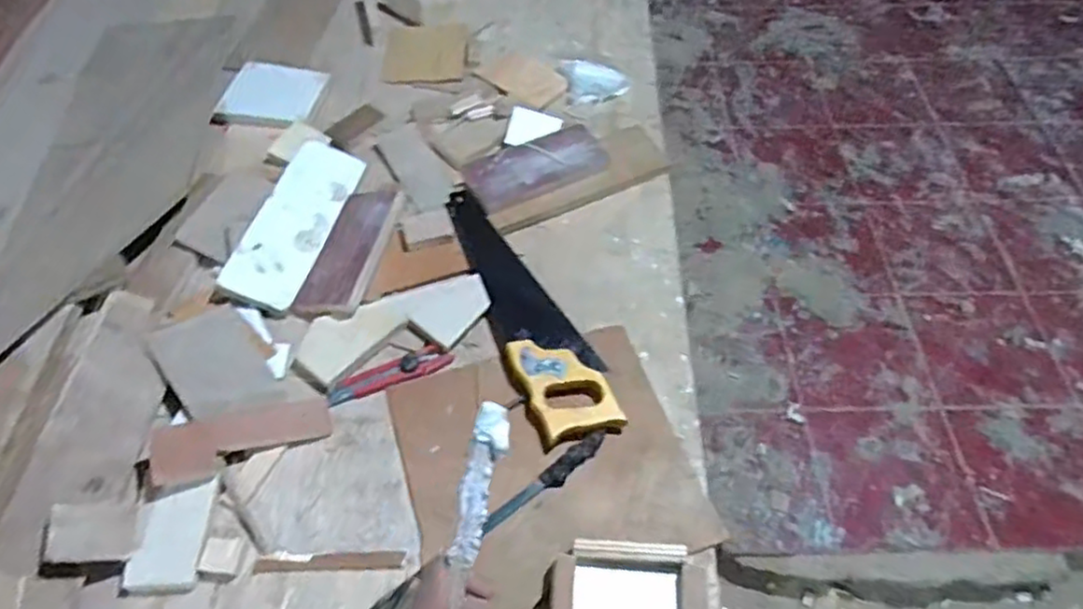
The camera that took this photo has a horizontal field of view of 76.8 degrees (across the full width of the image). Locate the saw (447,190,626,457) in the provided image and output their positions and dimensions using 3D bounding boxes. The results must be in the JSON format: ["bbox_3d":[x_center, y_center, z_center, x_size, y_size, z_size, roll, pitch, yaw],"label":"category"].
[{"bbox_3d":[-0.022,-0.010,0.889,0.109,0.035,0.409,-18,57,-12],"label":"saw"}]

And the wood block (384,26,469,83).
[{"bbox_3d":[-0.204,-0.443,1.209,0.140,0.014,0.138,2,55,2],"label":"wood block"}]

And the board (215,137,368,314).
[{"bbox_3d":[-0.336,-0.121,0.949,0.096,0.014,0.284,24,60,-10],"label":"board"}]

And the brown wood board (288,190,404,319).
[{"bbox_3d":[-0.256,-0.070,0.921,0.102,0.021,0.202,6,61,25],"label":"brown wood board"}]

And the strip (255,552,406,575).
[{"bbox_3d":[-0.220,0.269,0.717,0.149,0.005,0.019,-1,56,-4],"label":"strip"}]

